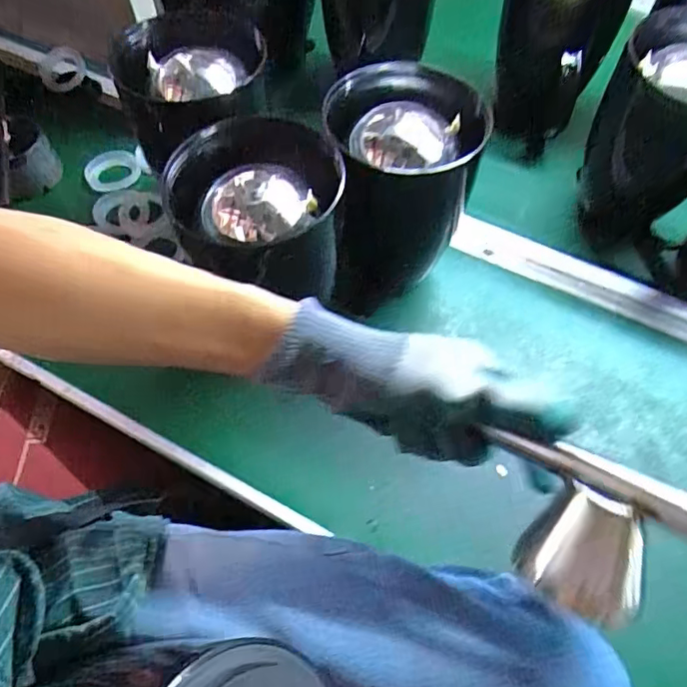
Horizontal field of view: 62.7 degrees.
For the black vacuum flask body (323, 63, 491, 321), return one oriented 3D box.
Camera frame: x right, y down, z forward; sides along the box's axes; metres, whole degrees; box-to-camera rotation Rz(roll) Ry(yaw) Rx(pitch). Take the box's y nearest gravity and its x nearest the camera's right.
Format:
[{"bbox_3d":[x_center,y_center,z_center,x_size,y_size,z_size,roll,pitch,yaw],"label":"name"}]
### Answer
[{"bbox_3d":[0.049,-0.132,0.514,0.127,0.180,0.126,8,59,5],"label":"black vacuum flask body"}]

